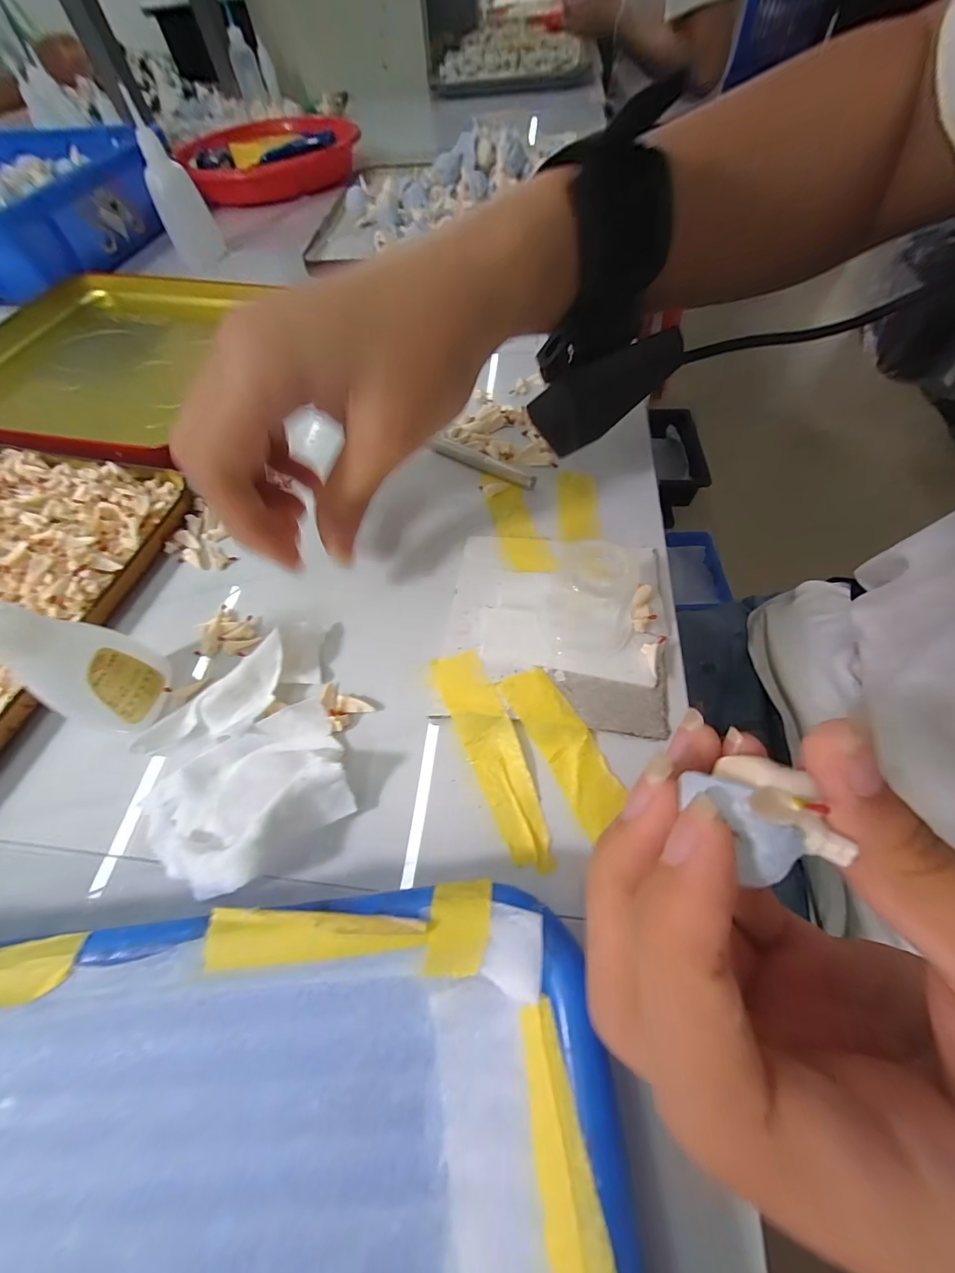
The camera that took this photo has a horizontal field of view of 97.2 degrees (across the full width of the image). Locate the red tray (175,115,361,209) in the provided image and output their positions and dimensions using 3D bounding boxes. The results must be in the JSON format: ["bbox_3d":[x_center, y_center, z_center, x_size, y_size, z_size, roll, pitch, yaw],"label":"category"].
[{"bbox_3d":[-0.242,-0.581,0.506,0.191,0.034,0.220,-12,60,-3],"label":"red tray"}]

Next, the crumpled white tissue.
[{"bbox_3d":[-0.081,0.056,0.144,0.069,0.022,0.050,-28,62,-12],"label":"crumpled white tissue"}]

